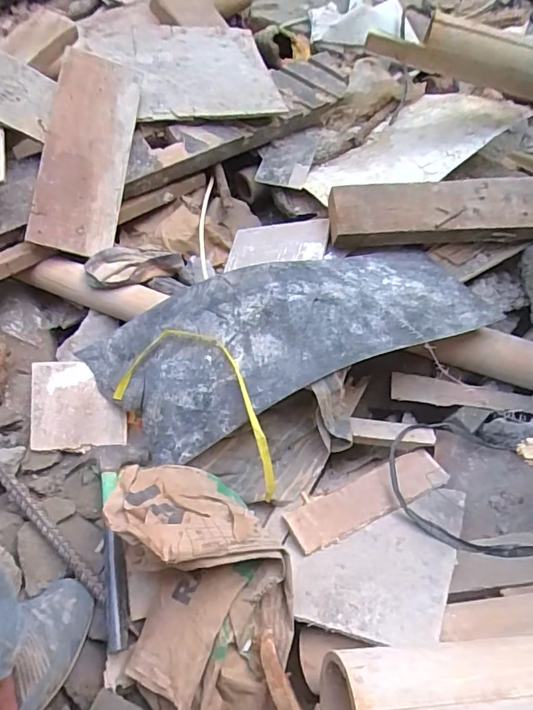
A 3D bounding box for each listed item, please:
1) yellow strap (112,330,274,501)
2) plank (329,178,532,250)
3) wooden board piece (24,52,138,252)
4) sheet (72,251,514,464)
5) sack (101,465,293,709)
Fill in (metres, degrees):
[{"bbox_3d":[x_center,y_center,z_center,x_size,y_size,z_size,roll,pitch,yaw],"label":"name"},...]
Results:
[{"bbox_3d":[-0.065,0.057,0.628,0.241,0.059,0.117,31,67,12],"label":"yellow strap"},{"bbox_3d":[0.360,-0.237,0.819,0.519,0.052,0.102,-3,68,-3],"label":"plank"},{"bbox_3d":[-0.271,-0.312,0.768,0.120,0.024,0.326,8,74,-18],"label":"wooden board piece"},{"bbox_3d":[0.044,-0.042,0.693,0.544,0.106,0.205,-23,67,-13],"label":"sheet"},{"bbox_3d":[-0.066,0.239,0.515,0.174,0.137,0.275,-8,65,-6],"label":"sack"}]

